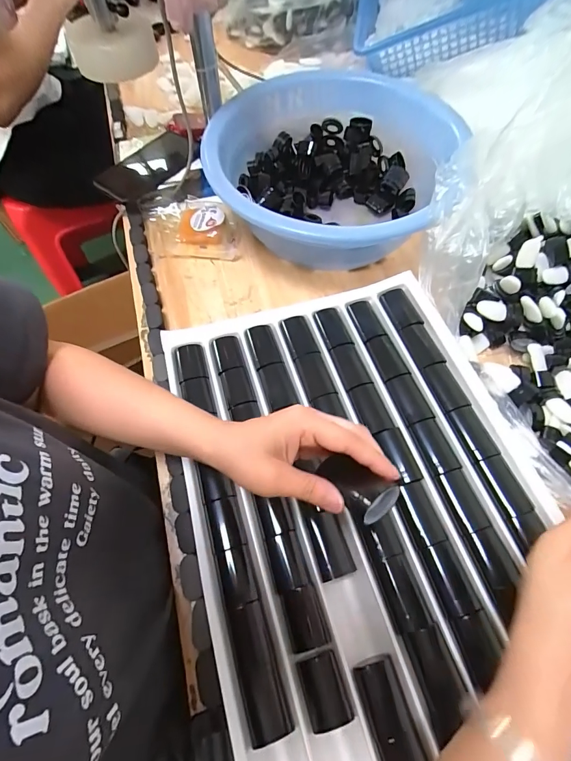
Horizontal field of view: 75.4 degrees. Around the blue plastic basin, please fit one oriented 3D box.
[{"bbox_3d":[0.053,-0.294,0.520,0.332,0.118,0.351,0,64,0],"label":"blue plastic basin"}]

